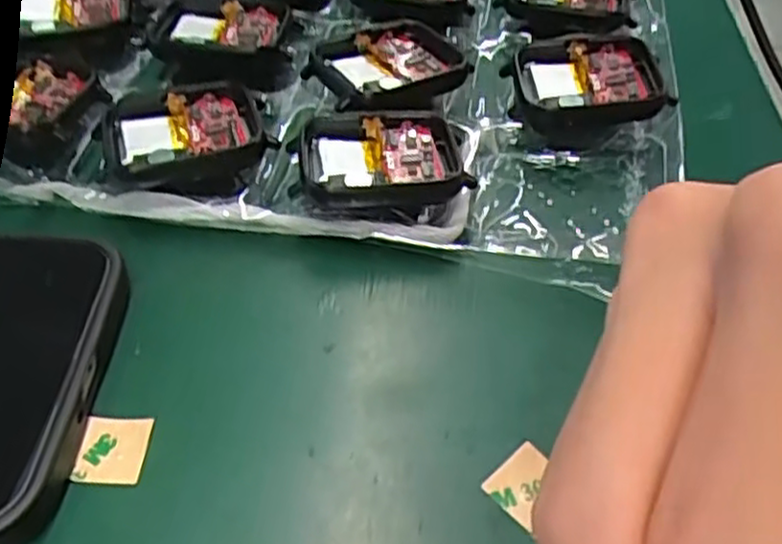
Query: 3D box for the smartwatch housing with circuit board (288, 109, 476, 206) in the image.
[{"bbox_3d":[-0.003,-0.031,0.210,0.045,0.011,0.038,-3,48,-3],"label":"smartwatch housing with circuit board"}]

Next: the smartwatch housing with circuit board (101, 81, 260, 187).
[{"bbox_3d":[-0.059,-0.039,0.216,0.042,0.008,0.039,-12,49,-13],"label":"smartwatch housing with circuit board"}]

